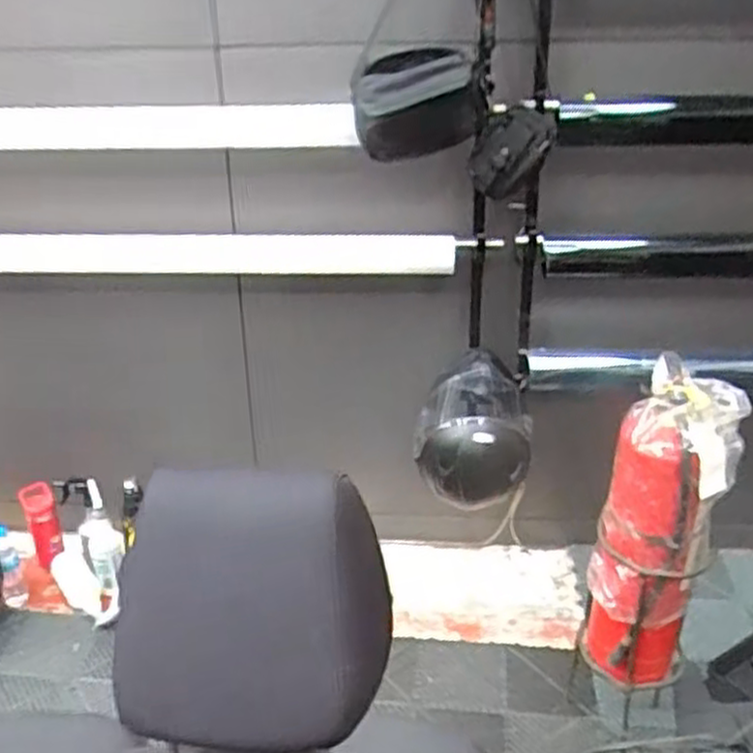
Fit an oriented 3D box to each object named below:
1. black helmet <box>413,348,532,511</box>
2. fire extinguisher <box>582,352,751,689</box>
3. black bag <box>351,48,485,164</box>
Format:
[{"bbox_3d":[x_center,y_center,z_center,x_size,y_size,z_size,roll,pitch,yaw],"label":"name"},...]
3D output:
[{"bbox_3d":[0.208,0.121,1.719,0.253,0.269,0.200,1,25,6],"label":"black helmet"},{"bbox_3d":[0.505,0.271,1.399,0.198,0.563,0.213,9,27,22],"label":"fire extinguisher"},{"bbox_3d":[0.081,-0.514,1.484,0.237,0.184,0.127,0,25,3],"label":"black bag"}]

